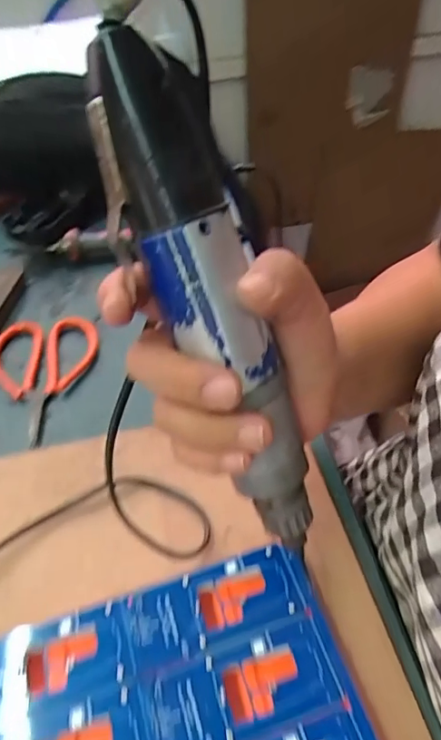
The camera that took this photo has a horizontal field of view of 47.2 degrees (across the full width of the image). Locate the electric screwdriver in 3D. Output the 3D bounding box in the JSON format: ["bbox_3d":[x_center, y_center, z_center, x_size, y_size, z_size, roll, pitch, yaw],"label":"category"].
[{"bbox_3d":[0.000,-0.021,0.206,0.046,0.206,0.033,-26,17,-18],"label":"electric screwdriver"}]

